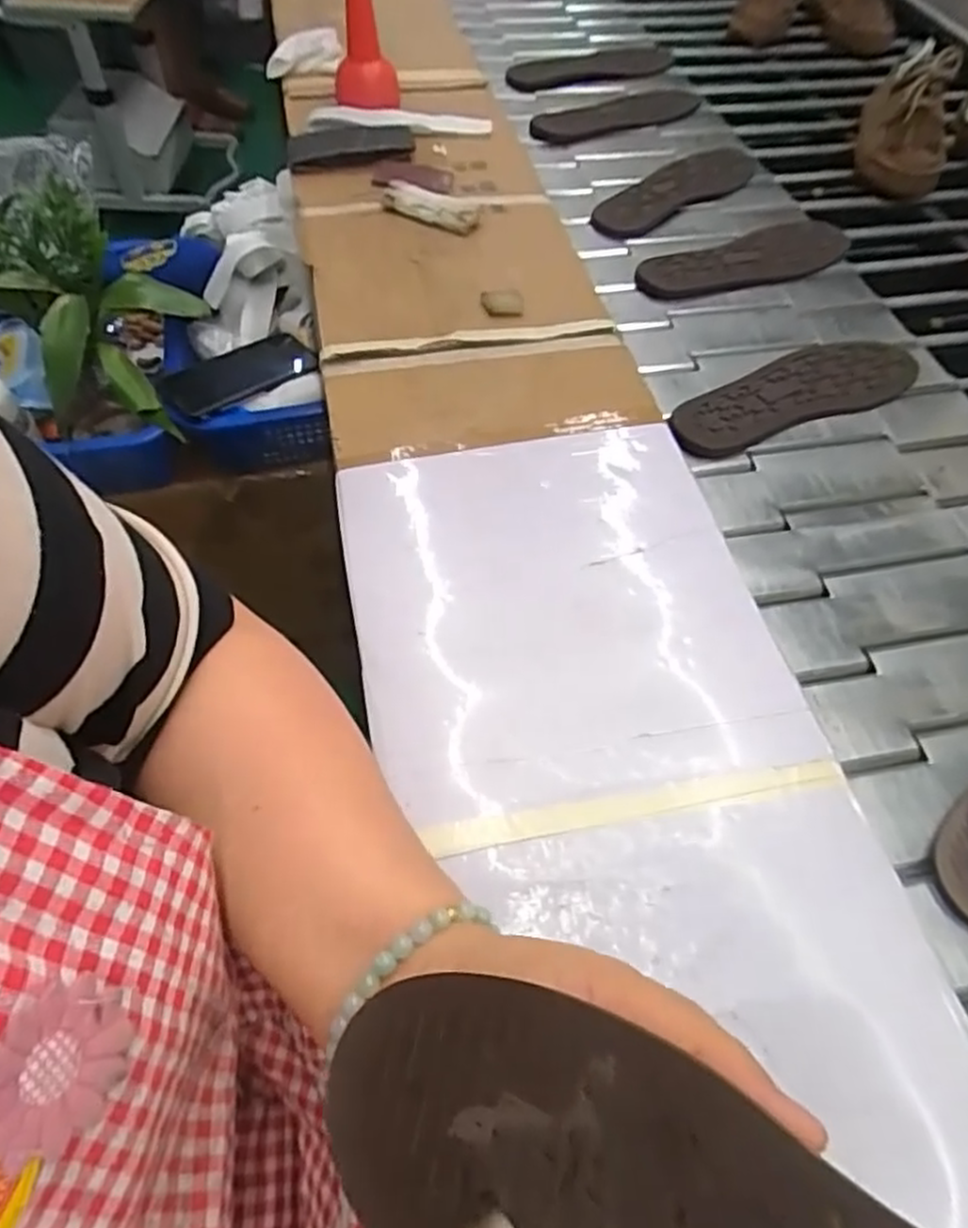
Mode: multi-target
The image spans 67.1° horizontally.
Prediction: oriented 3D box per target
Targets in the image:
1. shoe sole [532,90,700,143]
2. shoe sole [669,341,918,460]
[{"bbox_3d":[0.180,-0.648,0.948,0.260,0.020,0.077,-24,60,-19],"label":"shoe sole"},{"bbox_3d":[0.278,-0.196,0.640,0.258,0.015,0.075,-20,59,-16],"label":"shoe sole"}]

